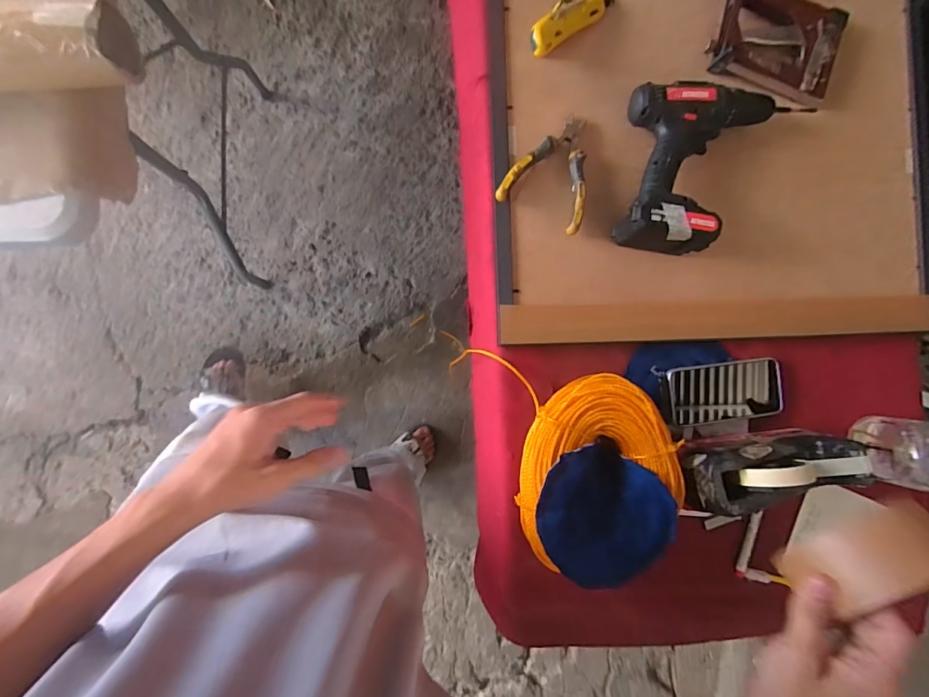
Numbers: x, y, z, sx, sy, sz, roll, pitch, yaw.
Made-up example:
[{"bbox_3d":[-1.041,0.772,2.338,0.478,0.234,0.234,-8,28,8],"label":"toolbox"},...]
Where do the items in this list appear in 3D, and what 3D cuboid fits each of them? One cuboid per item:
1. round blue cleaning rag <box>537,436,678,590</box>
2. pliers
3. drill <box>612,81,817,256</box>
[{"bbox_3d":[0.149,0.179,0.482,0.140,0.038,0.133,0,88,-4],"label":"round blue cleaning rag"},{"bbox_3d":[0.117,-0.232,0.559,0.107,0.025,0.147,25,87,-3],"label":"pliers"},{"bbox_3d":[0.311,-0.227,0.555,0.220,0.072,0.222,9,88,-4],"label":"drill"}]

